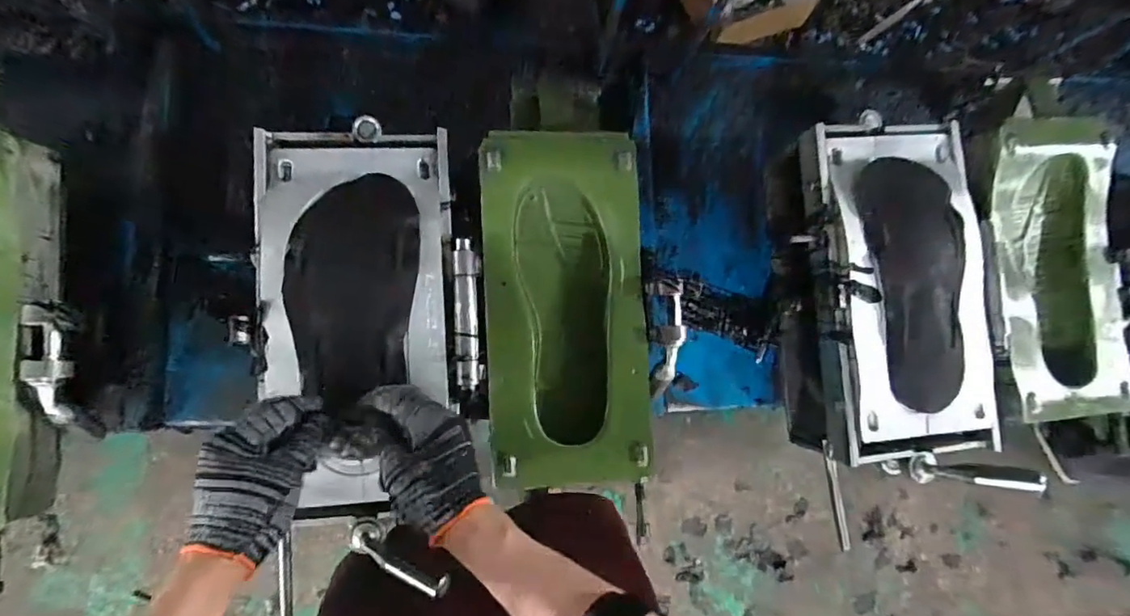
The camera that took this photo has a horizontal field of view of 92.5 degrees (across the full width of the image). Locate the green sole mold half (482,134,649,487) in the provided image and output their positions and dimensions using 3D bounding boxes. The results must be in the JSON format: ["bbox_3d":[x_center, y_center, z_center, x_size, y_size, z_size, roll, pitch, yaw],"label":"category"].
[{"bbox_3d":[0.000,-0.001,0.571,0.166,0.053,0.358,-3,86,-8],"label":"green sole mold half"}]

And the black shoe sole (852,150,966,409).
[{"bbox_3d":[0.406,-0.030,0.615,0.113,0.020,0.281,-9,87,-8],"label":"black shoe sole"}]

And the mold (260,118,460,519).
[{"bbox_3d":[-0.204,0.005,0.539,0.184,0.050,0.380,-4,86,-8],"label":"mold"}]

